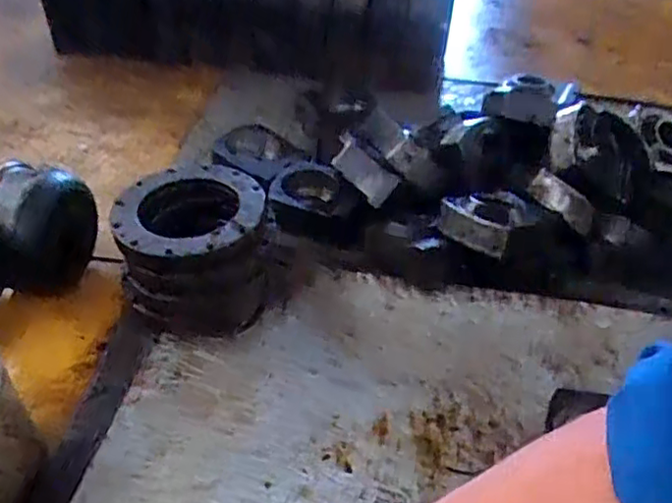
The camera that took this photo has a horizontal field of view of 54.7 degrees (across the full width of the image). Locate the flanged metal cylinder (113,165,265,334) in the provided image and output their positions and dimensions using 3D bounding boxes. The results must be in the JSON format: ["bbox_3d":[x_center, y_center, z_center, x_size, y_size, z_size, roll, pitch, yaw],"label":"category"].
[{"bbox_3d":[-0.247,0.001,1.141,0.254,0.200,0.255,-1,40,-2],"label":"flanged metal cylinder"}]

